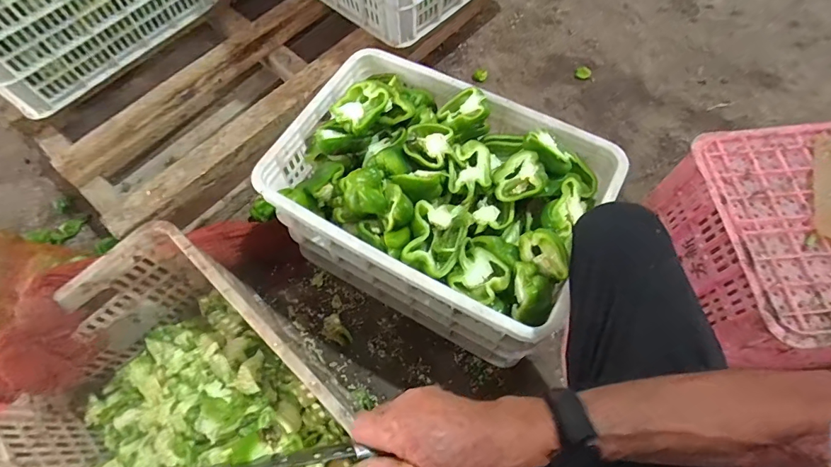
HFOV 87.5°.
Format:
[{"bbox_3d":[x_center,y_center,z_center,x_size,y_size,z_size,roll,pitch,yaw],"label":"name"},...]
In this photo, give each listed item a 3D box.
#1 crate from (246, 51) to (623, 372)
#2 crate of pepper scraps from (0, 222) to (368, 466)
[{"bbox_3d":[0.034,-0.055,0.783,0.508,0.284,0.354,28,69,14],"label":"crate"},{"bbox_3d":[-0.321,0.272,0.620,0.479,0.238,0.368,37,66,18],"label":"crate of pepper scraps"}]

